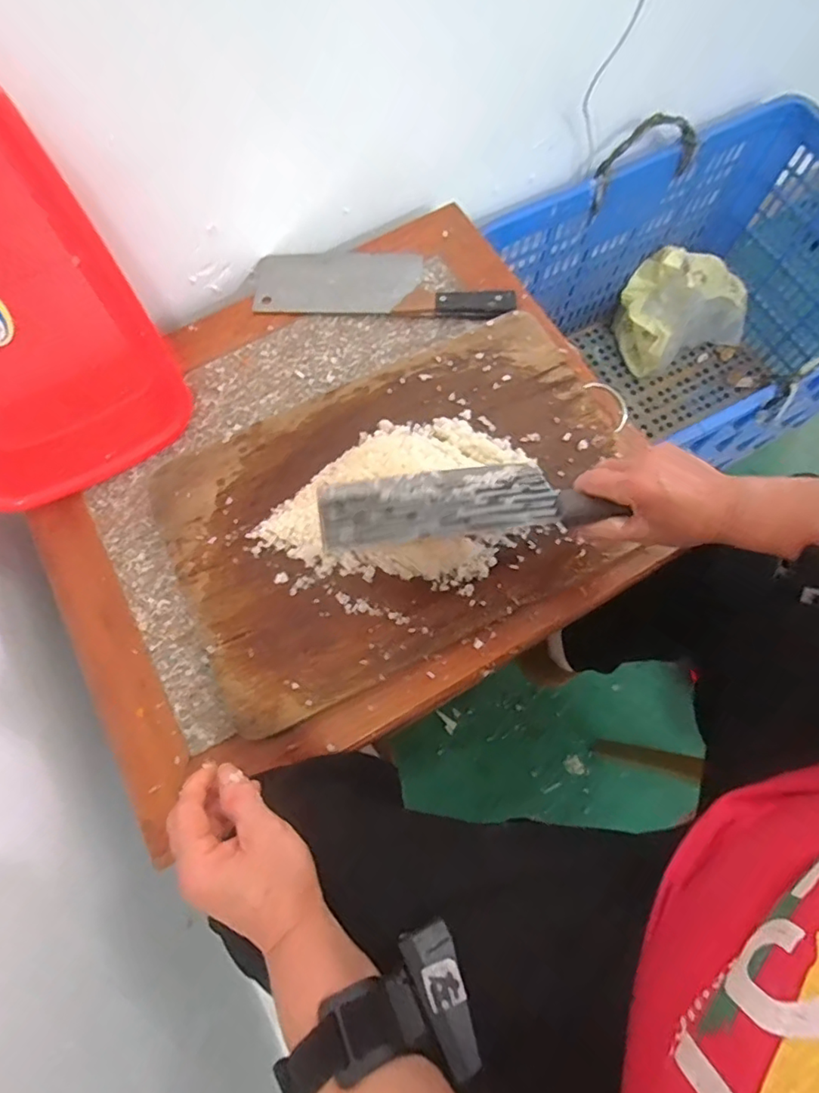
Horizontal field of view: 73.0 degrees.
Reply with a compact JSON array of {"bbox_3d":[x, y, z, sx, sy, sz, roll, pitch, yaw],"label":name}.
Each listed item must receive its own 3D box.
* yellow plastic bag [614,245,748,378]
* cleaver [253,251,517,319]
[{"bbox_3d":[0.509,-0.453,1.040,0.243,0.159,0.166,-26,72,-7],"label":"yellow plastic bag"},{"bbox_3d":[-0.035,-0.305,0.632,0.296,0.020,0.091,5,71,3],"label":"cleaver"}]

